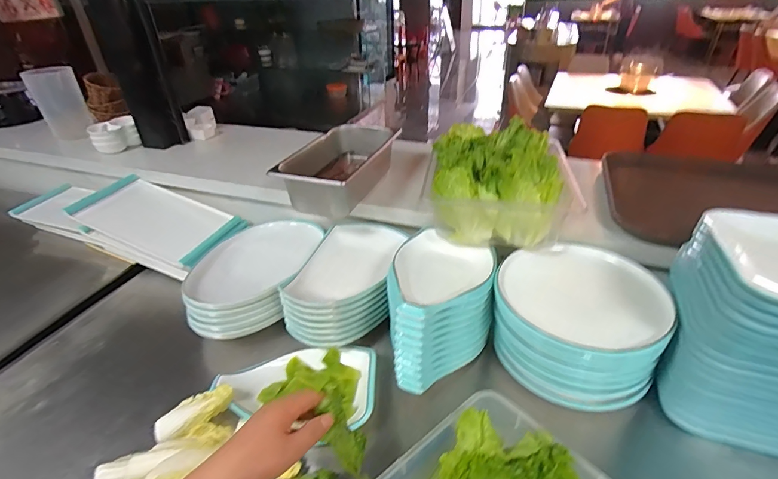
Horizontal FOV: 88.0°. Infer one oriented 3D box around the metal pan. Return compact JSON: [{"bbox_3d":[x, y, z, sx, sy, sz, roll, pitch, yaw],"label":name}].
[{"bbox_3d":[-0.100,-0.163,0.919,0.172,0.097,0.340,11,35,19],"label":"metal pan"}]

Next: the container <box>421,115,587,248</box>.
[{"bbox_3d":[0.214,-0.117,0.798,0.253,0.130,0.284,6,34,12],"label":"container"}]

